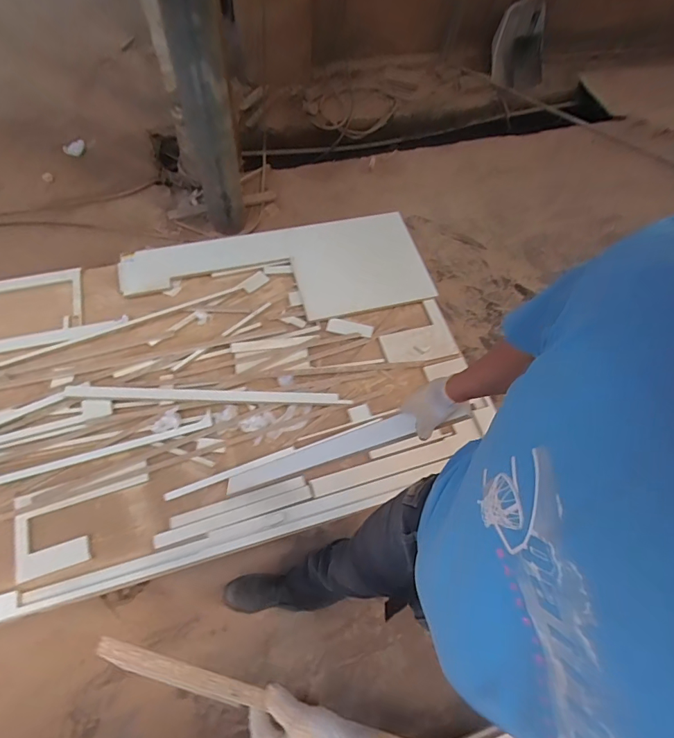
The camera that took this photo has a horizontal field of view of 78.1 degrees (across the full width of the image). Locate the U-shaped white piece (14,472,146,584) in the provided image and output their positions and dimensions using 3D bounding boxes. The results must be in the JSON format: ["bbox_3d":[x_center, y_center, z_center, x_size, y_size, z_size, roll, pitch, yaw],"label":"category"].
[{"bbox_3d":[-0.754,0.465,1.247,0.368,0.030,0.203,-16,65,-13],"label":"U-shaped white piece"}]

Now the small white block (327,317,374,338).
[{"bbox_3d":[0.052,-0.163,1.644,0.178,0.011,0.065,14,62,2],"label":"small white block"}]

